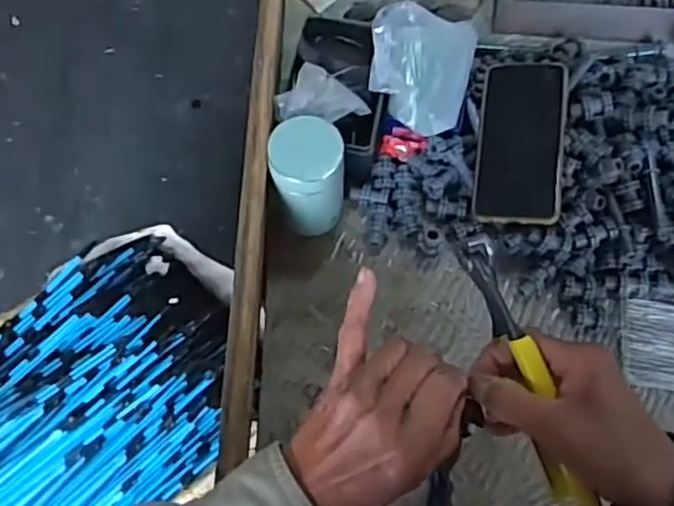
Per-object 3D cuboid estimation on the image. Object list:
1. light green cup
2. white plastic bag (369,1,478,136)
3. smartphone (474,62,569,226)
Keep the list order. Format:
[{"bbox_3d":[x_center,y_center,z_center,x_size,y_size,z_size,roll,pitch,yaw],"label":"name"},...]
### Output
[{"bbox_3d":[-0.026,-0.066,0.625,0.065,0.107,0.071,-2,69,-1],"label":"light green cup"},{"bbox_3d":[0.082,-0.179,0.652,0.098,0.058,0.122,7,69,3],"label":"white plastic bag"},{"bbox_3d":[0.172,-0.104,0.638,0.077,0.010,0.159,4,75,15],"label":"smartphone"}]

